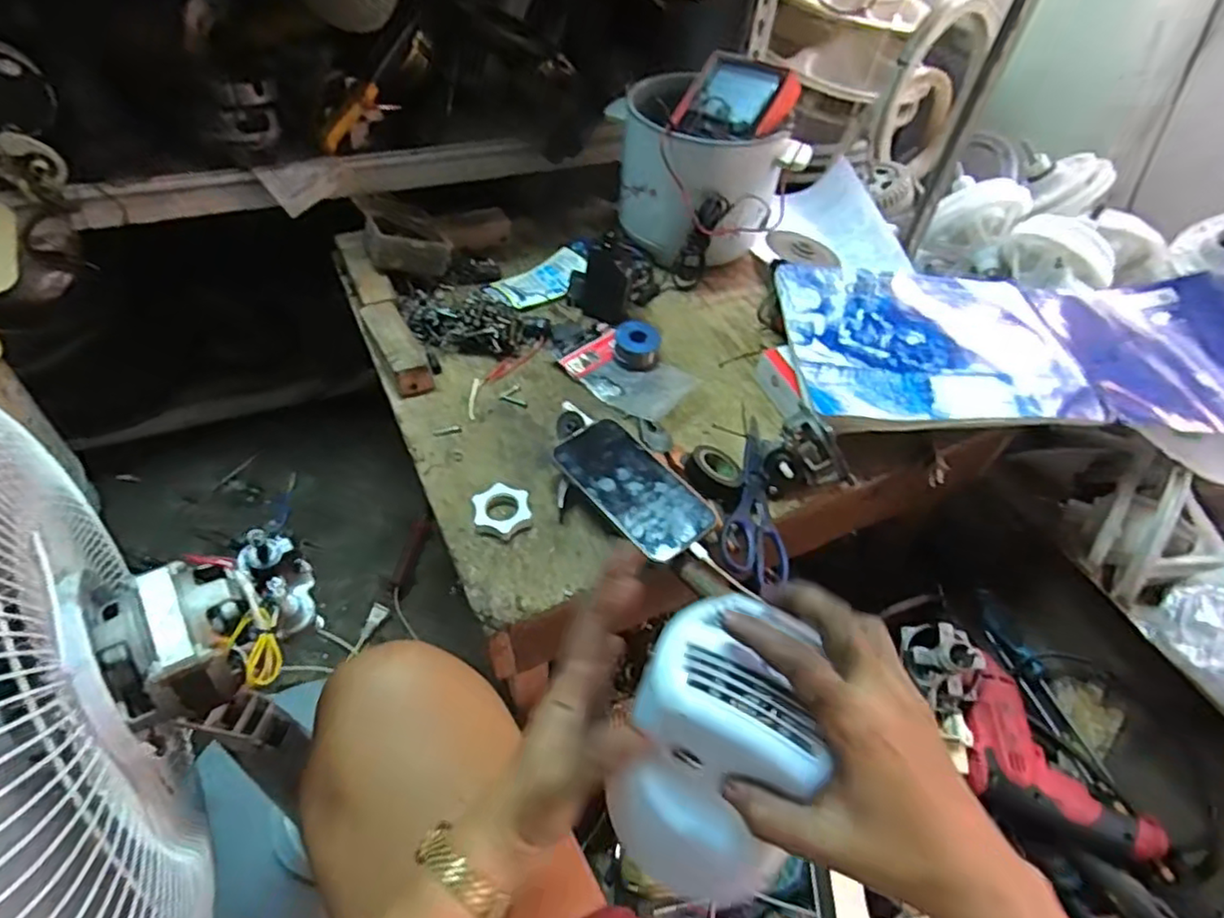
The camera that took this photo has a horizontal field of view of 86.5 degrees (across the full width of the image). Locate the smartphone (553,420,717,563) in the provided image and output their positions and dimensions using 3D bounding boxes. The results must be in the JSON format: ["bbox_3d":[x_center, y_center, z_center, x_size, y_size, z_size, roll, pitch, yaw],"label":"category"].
[{"bbox_3d":[0.019,0.025,0.608,0.076,0.009,0.159,-35,61,-23],"label":"smartphone"}]

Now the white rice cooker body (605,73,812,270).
[{"bbox_3d":[0.120,-0.388,0.876,0.195,0.169,0.204,-14,52,-18],"label":"white rice cooker body"}]

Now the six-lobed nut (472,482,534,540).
[{"bbox_3d":[-0.103,0.049,0.610,0.052,0.015,0.053,3,49,-3],"label":"six-lobed nut"}]

